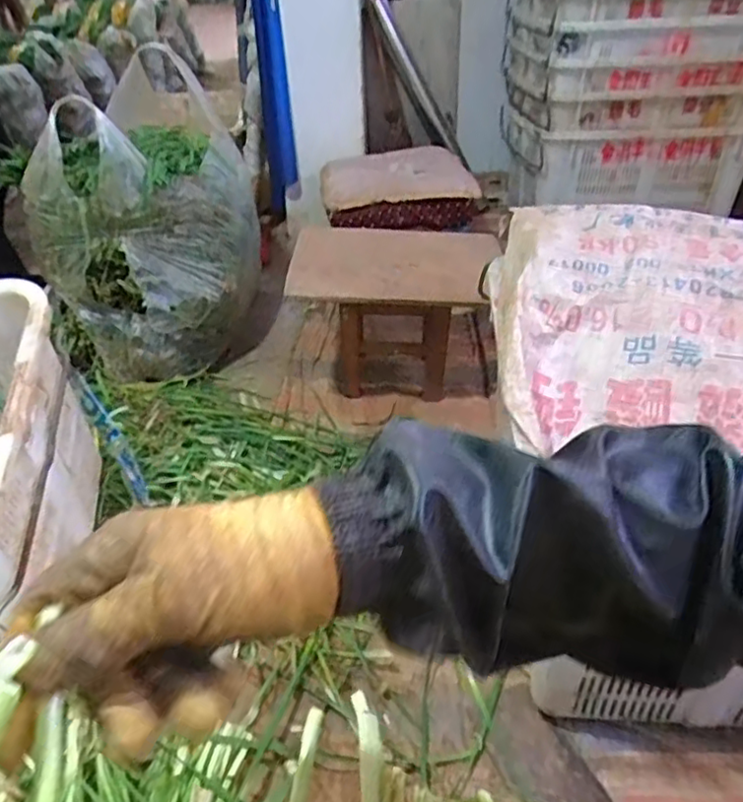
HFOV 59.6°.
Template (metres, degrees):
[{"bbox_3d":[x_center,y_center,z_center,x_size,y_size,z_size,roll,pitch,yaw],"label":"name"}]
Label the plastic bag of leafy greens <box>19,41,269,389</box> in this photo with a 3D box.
[{"bbox_3d":[-0.491,-0.416,1.494,0.427,0.526,0.490,-1,35,1],"label":"plastic bag of leafy greens"}]

